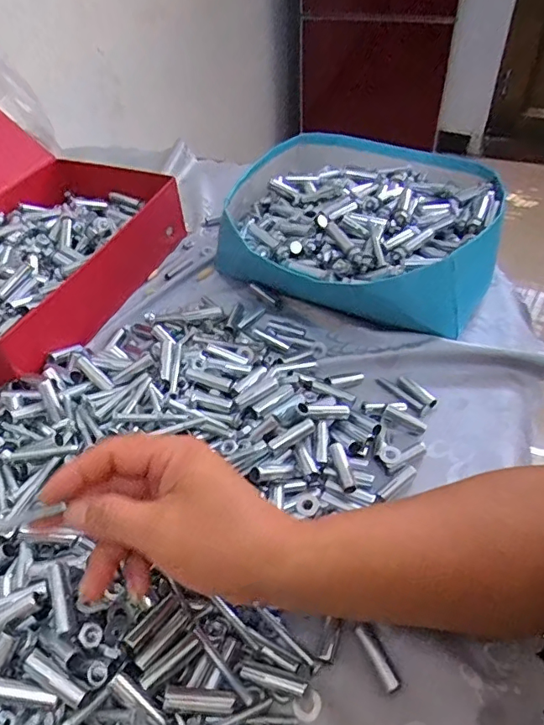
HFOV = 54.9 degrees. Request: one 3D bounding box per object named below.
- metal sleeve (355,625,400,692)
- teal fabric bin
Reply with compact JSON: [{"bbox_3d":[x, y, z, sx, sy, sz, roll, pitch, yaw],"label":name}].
[{"bbox_3d":[0.064,0.180,0.319,0.008,0.008,0.038,-19,48,-15],"label":"metal sleeve"},{"bbox_3d":[0.094,-0.153,0.584,0.277,0.086,0.270,13,48,15],"label":"teal fabric bin"}]

